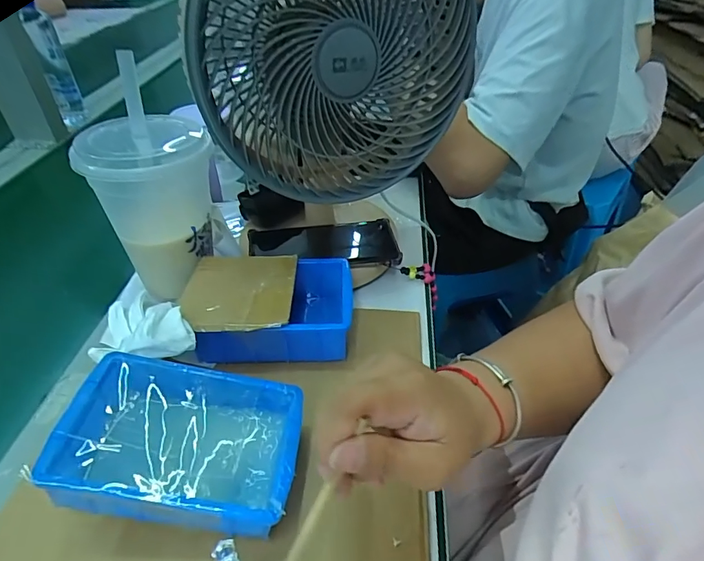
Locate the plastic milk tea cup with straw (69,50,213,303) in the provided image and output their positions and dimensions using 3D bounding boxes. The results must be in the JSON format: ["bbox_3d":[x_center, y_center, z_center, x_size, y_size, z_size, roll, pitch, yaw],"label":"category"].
[{"bbox_3d":[-0.186,-0.082,0.421,0.103,0.181,0.092,-28,47,-28],"label":"plastic milk tea cup with straw"}]

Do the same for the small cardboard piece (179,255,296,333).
[{"bbox_3d":[-0.102,0.008,0.400,0.095,0.007,0.095,0,41,-2],"label":"small cardboard piece"}]

